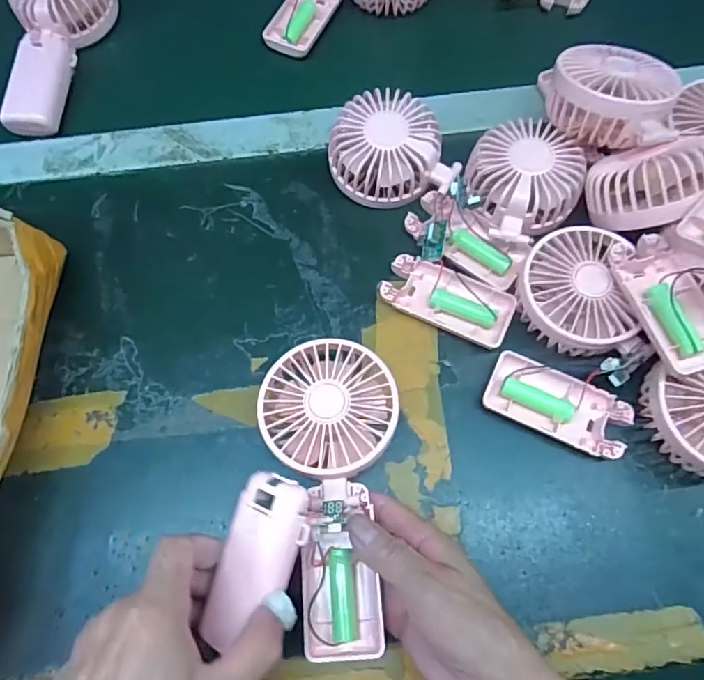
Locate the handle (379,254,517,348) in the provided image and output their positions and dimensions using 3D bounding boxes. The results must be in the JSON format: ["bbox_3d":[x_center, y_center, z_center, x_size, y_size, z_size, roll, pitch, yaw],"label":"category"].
[{"bbox_3d":[0.069,-0.029,0.391,0.091,0.013,0.044,25,72,10],"label":"handle"}]

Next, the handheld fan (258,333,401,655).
[{"bbox_3d":[-0.012,0.090,0.327,0.080,0.029,0.180,-3,75,0],"label":"handheld fan"}]

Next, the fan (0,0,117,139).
[{"bbox_3d":[-0.268,-0.262,0.465,0.082,0.046,0.180,8,69,4],"label":"fan"}]

